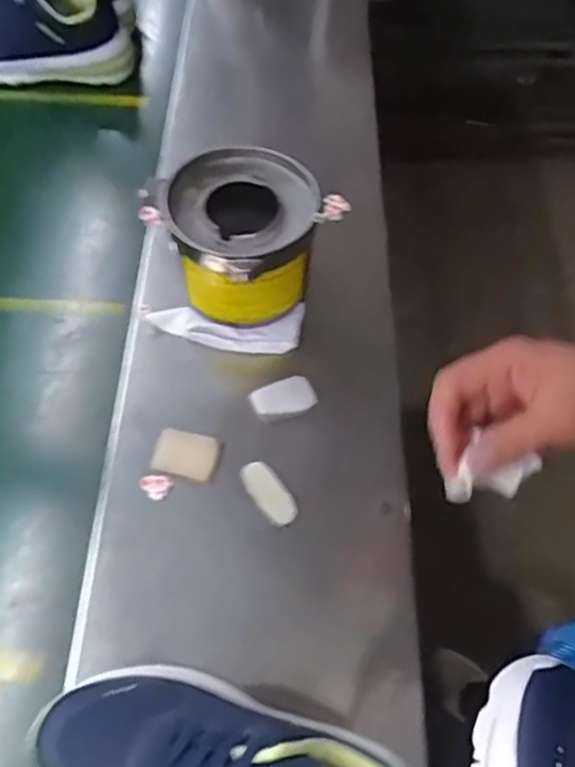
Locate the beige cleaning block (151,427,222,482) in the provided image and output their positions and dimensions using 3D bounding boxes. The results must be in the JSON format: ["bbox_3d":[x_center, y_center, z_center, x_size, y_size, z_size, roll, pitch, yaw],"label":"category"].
[{"bbox_3d":[-0.093,0.062,0.541,0.058,0.011,0.040,16,61,5],"label":"beige cleaning block"}]

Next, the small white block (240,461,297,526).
[{"bbox_3d":[-0.017,0.096,0.530,0.028,0.009,0.062,-32,68,-19],"label":"small white block"}]

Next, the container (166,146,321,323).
[{"bbox_3d":[-0.043,-0.141,0.592,0.129,0.110,0.140,2,61,-3],"label":"container"}]

